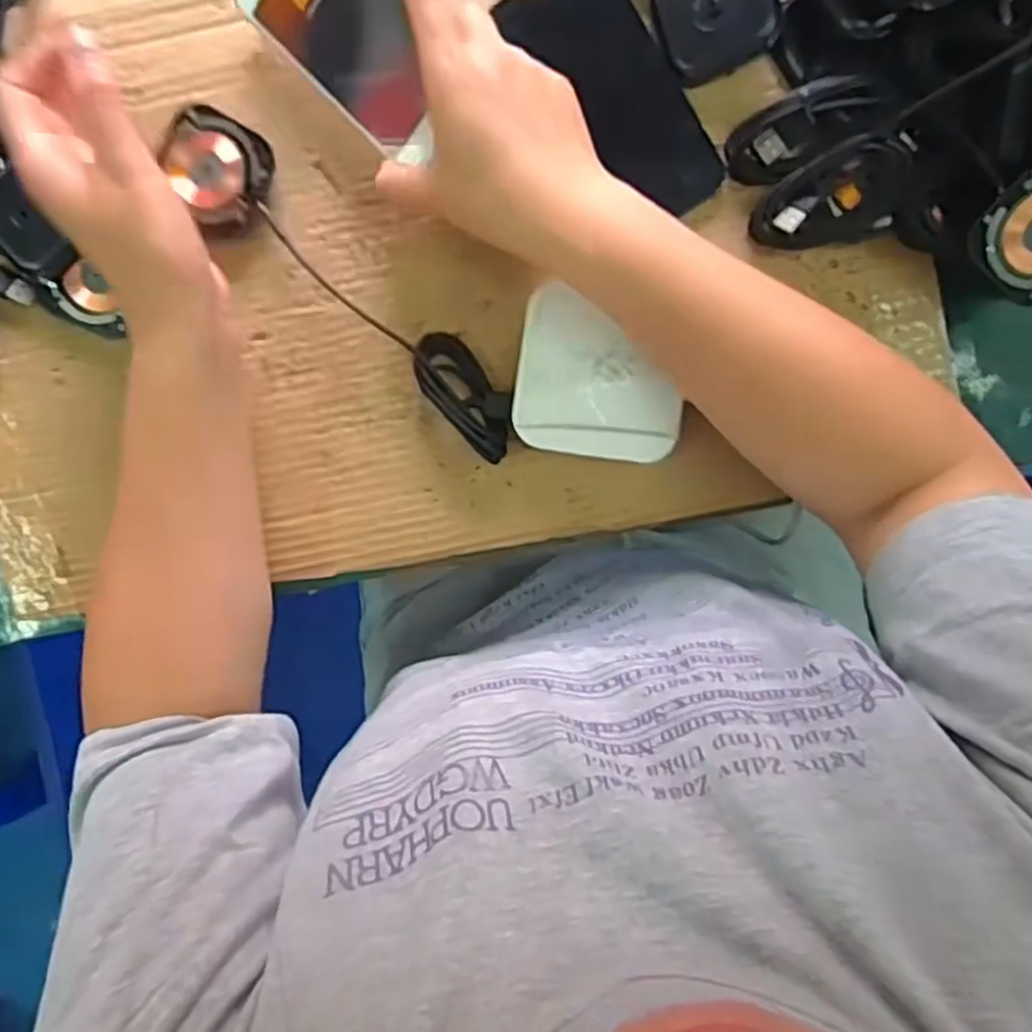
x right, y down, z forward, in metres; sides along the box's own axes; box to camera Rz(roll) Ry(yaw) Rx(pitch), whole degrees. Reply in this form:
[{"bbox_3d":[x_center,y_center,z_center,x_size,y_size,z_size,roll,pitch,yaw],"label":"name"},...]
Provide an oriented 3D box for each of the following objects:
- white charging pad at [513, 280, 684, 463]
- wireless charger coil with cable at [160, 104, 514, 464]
[{"bbox_3d":[0.046,-0.074,0.394,0.089,0.027,0.084,9,93,0],"label":"white charging pad"},{"bbox_3d":[-0.093,-0.123,0.387,0.049,0.023,0.243,-45,92,2],"label":"wireless charger coil with cable"}]

